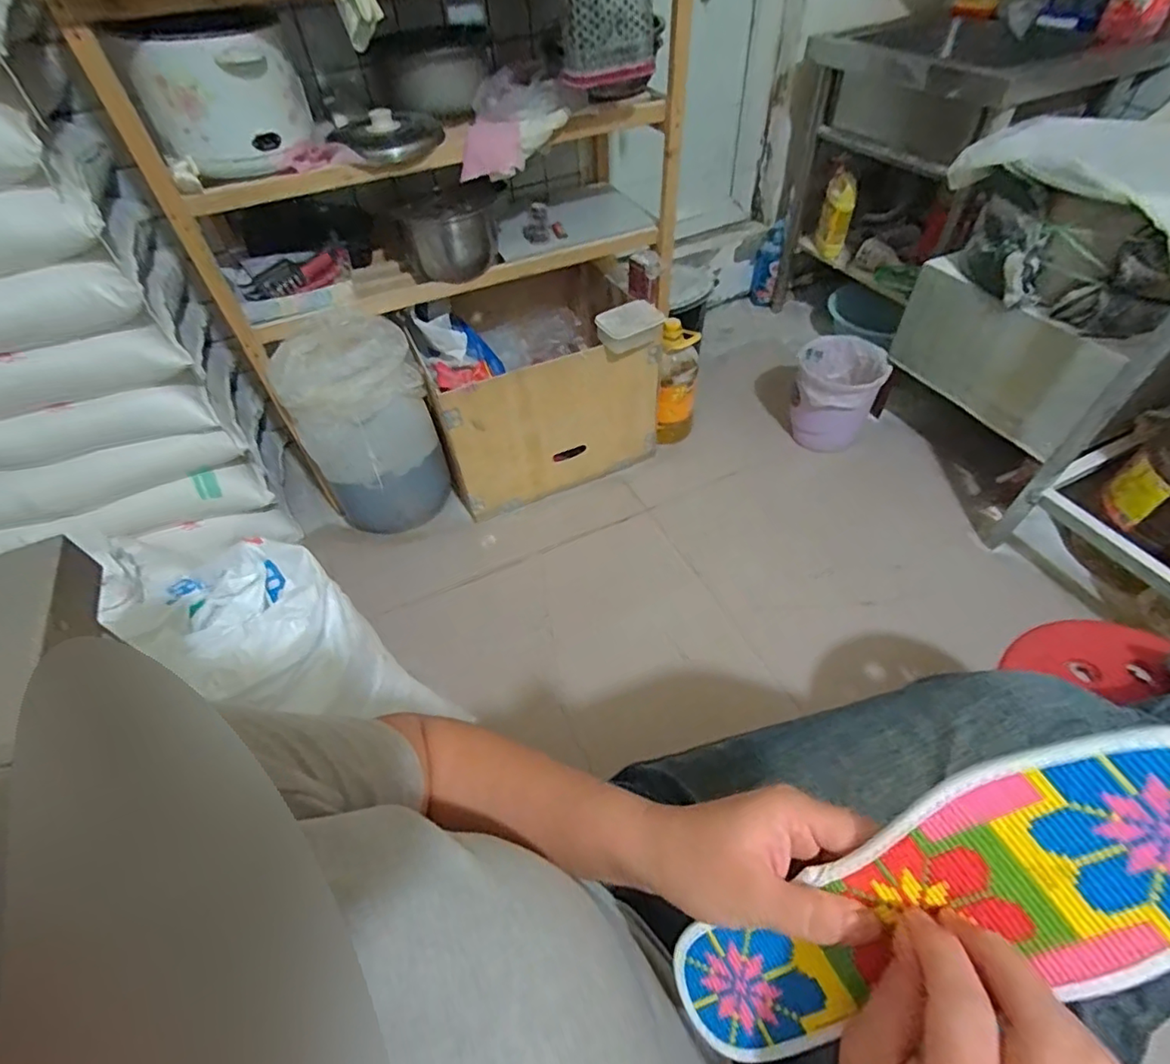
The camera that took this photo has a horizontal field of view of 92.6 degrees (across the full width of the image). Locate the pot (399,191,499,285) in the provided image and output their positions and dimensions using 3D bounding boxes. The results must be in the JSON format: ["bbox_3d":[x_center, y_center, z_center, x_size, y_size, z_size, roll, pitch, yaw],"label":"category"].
[{"bbox_3d":[-0.284,-0.614,1.171,0.192,0.140,0.160,-11,50,-4],"label":"pot"}]

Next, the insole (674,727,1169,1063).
[{"bbox_3d":[0.136,0.155,0.229,0.244,0.008,0.076,-39,73,25],"label":"insole"}]

